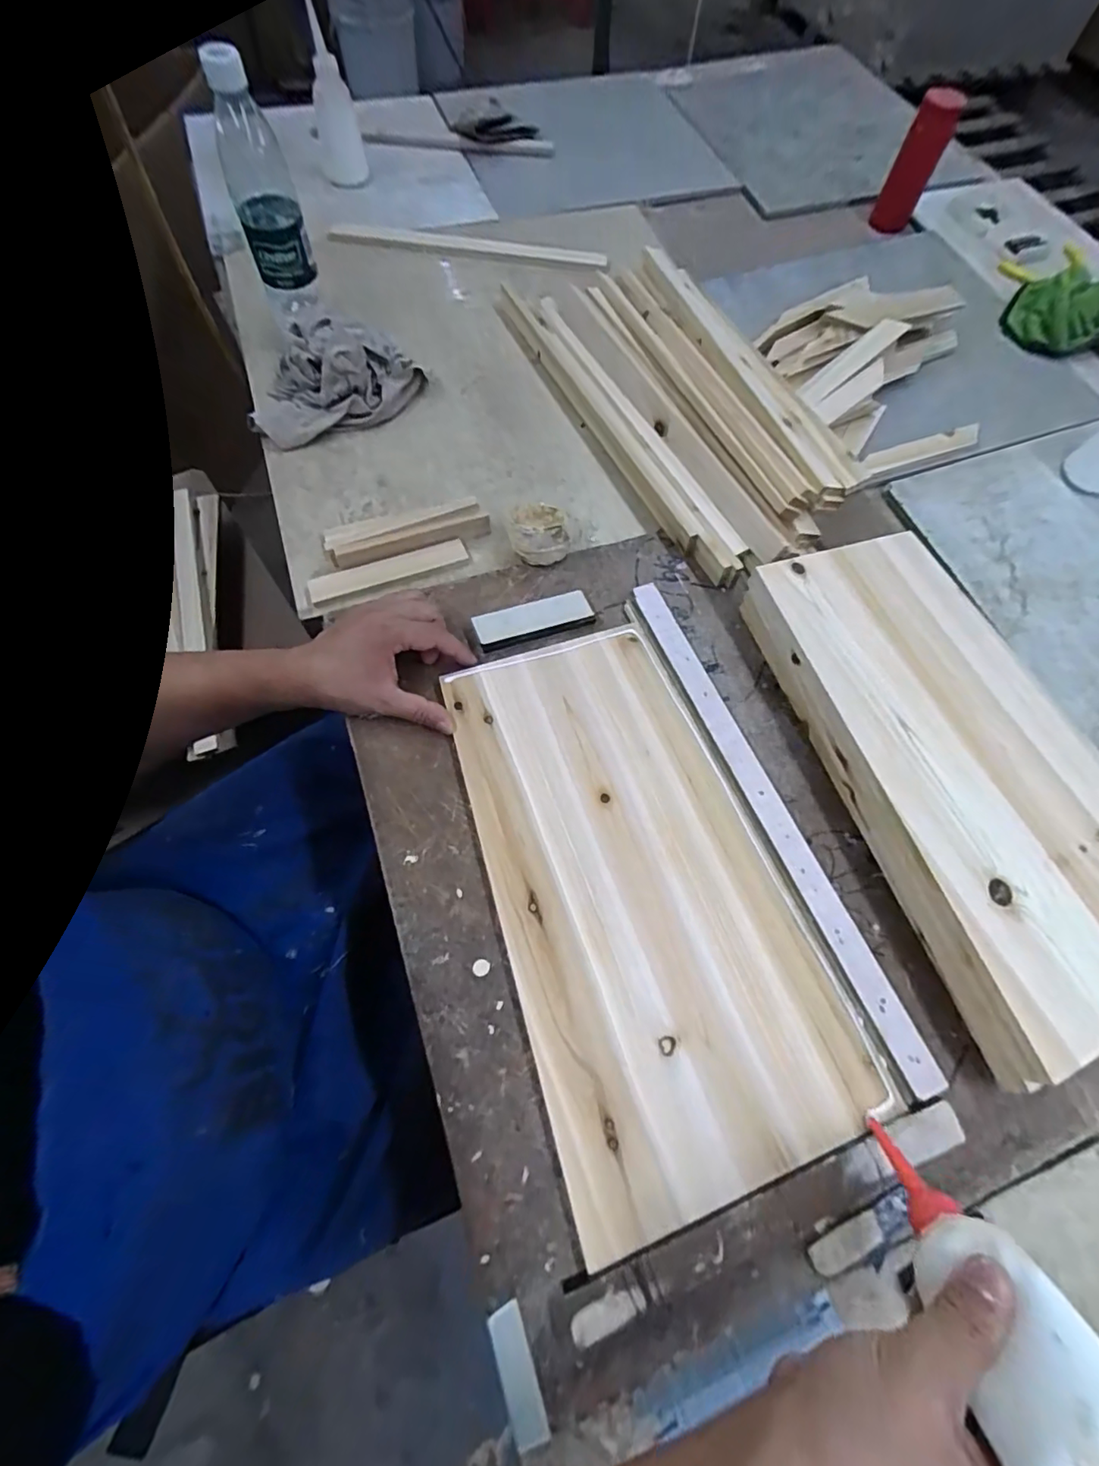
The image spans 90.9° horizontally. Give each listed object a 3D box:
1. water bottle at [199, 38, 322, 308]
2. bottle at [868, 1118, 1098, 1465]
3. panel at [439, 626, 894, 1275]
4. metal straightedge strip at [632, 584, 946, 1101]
[{"bbox_3d":[-0.307,-0.572,0.593,0.066,0.192,0.078,-19,68,-8],"label":"water bottle"},{"bbox_3d":[0.221,0.280,0.281,0.054,0.159,0.051,5,99,2],"label":"bottle"},{"bbox_3d":[0.063,0.111,0.429,0.213,0.015,0.420,-17,68,-8],"label":"panel"},{"bbox_3d":[0.178,0.055,0.453,0.026,0.008,0.448,-20,70,-10],"label":"metal straightedge strip"}]

